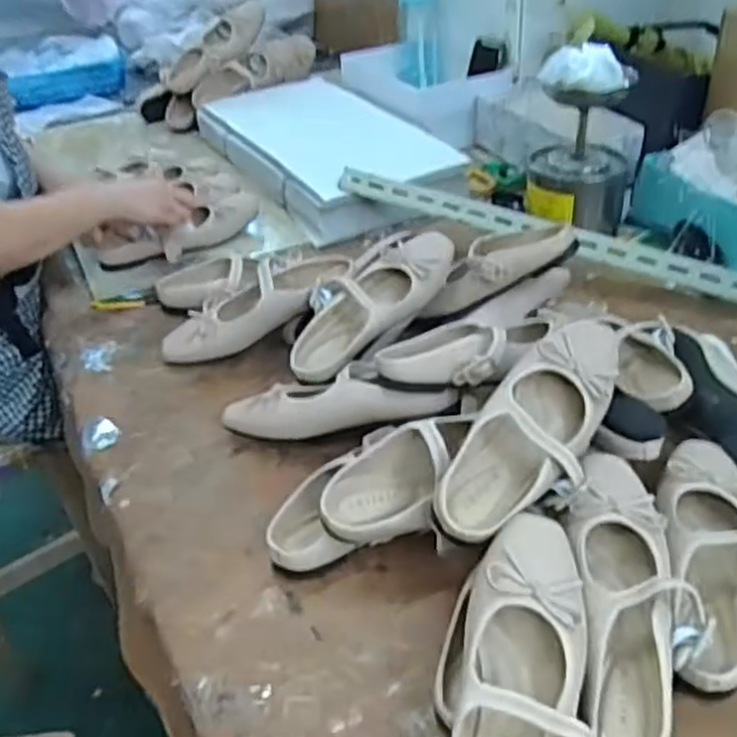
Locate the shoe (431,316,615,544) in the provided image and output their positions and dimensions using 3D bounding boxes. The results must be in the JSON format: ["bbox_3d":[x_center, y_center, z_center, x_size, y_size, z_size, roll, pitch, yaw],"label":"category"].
[{"bbox_3d":[0.146,0.051,0.626,0.093,0.067,0.246,26,61,34],"label":"shoe"}]

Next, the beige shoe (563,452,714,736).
[{"bbox_3d":[0.197,0.173,0.562,0.090,0.058,0.238,1,54,7],"label":"beige shoe"}]

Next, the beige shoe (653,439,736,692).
[{"bbox_3d":[0.286,0.155,0.617,0.086,0.057,0.246,5,38,12],"label":"beige shoe"}]

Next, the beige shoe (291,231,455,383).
[{"bbox_3d":[0.005,-0.070,0.836,0.235,0.057,0.091,-43,49,-18],"label":"beige shoe"}]

